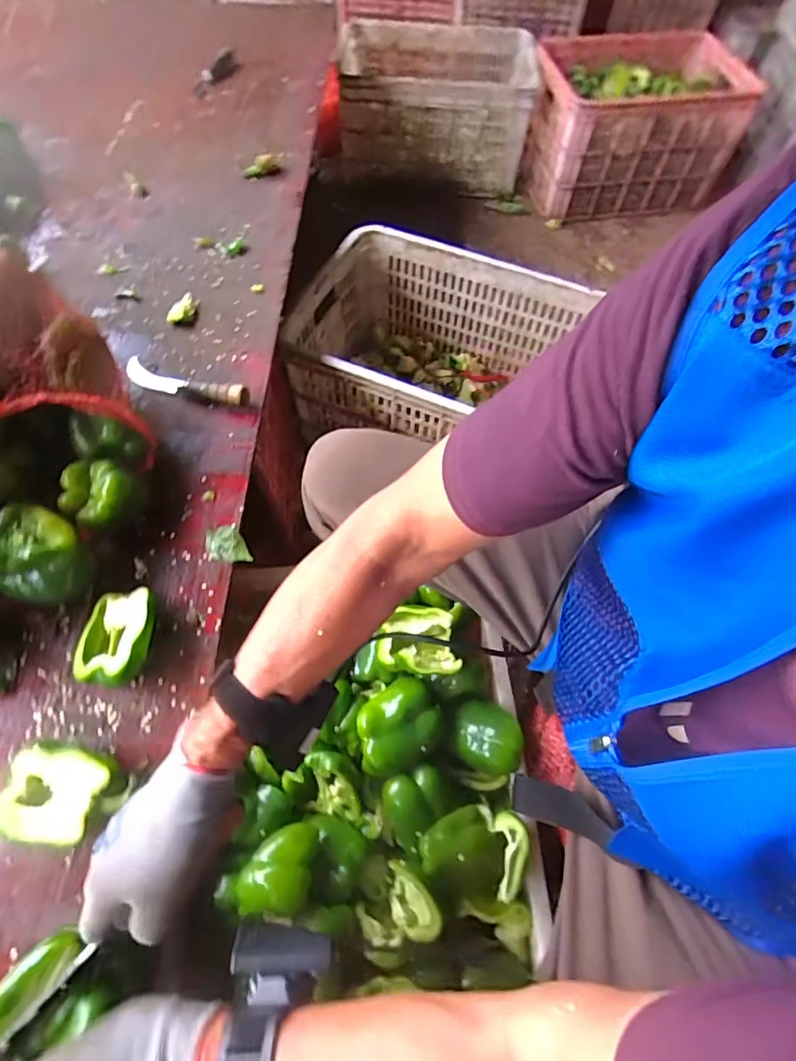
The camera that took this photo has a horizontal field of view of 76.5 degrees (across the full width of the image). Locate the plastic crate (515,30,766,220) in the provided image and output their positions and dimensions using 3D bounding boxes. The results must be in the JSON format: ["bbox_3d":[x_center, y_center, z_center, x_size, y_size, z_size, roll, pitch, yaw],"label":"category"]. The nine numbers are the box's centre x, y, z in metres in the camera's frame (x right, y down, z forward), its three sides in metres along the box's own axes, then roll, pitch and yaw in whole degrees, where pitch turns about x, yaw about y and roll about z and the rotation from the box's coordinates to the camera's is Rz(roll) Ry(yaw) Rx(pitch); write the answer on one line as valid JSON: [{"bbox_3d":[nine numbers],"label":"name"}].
[{"bbox_3d":[0.609,-1.077,1.352,0.554,0.276,0.333,-9,64,-8],"label":"plastic crate"}]

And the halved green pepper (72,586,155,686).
[{"bbox_3d":[-0.273,0.106,0.497,0.065,0.046,0.092,3,60,-2],"label":"halved green pepper"}]

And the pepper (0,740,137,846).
[{"bbox_3d":[-0.282,0.228,0.436,0.099,0.046,0.072,12,60,3],"label":"pepper"}]

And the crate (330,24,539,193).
[{"bbox_3d":[0.092,-1.146,1.373,0.511,0.245,0.315,7,60,0],"label":"crate"}]

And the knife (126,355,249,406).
[{"bbox_3d":[-0.281,-0.193,0.655,0.178,0.034,0.033,21,61,8],"label":"knife"}]

